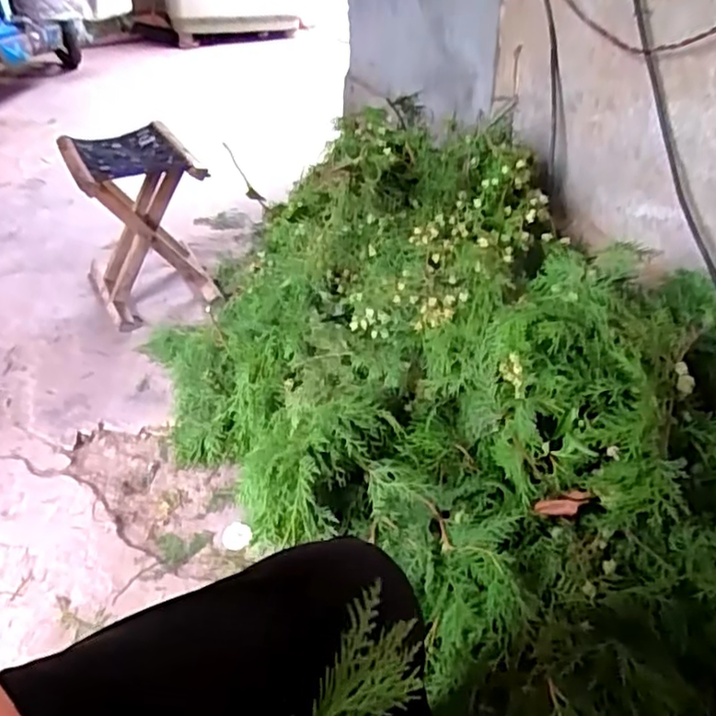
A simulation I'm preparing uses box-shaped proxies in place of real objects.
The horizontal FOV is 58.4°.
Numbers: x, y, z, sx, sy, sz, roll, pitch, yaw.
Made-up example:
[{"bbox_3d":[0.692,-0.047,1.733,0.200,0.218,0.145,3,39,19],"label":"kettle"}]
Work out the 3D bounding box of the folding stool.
[{"bbox_3d":[-0.468,-0.298,1.379,0.236,0.321,0.331,-17,40,-23],"label":"folding stool"}]

